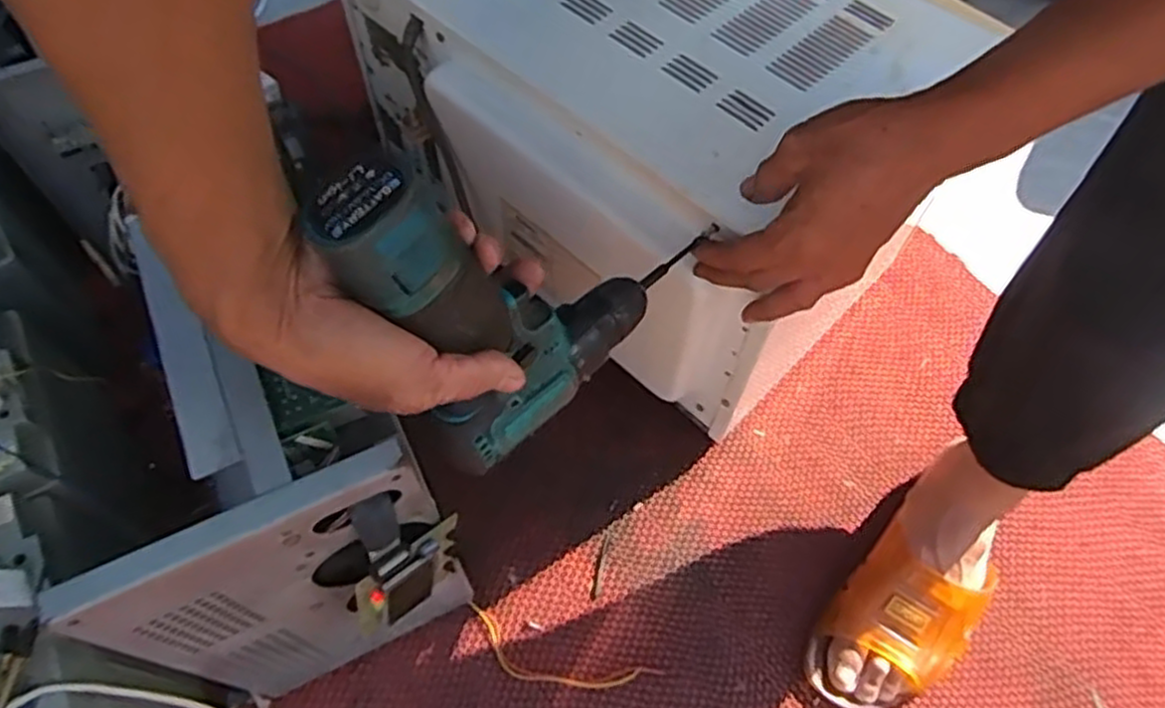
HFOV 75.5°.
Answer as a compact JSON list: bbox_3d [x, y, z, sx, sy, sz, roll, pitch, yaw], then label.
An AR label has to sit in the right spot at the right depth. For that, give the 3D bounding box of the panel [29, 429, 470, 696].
[{"bbox_3d":[-0.173,0.163,0.496,0.177,0.312,0.026,-23,62,-14],"label":"panel"}]

